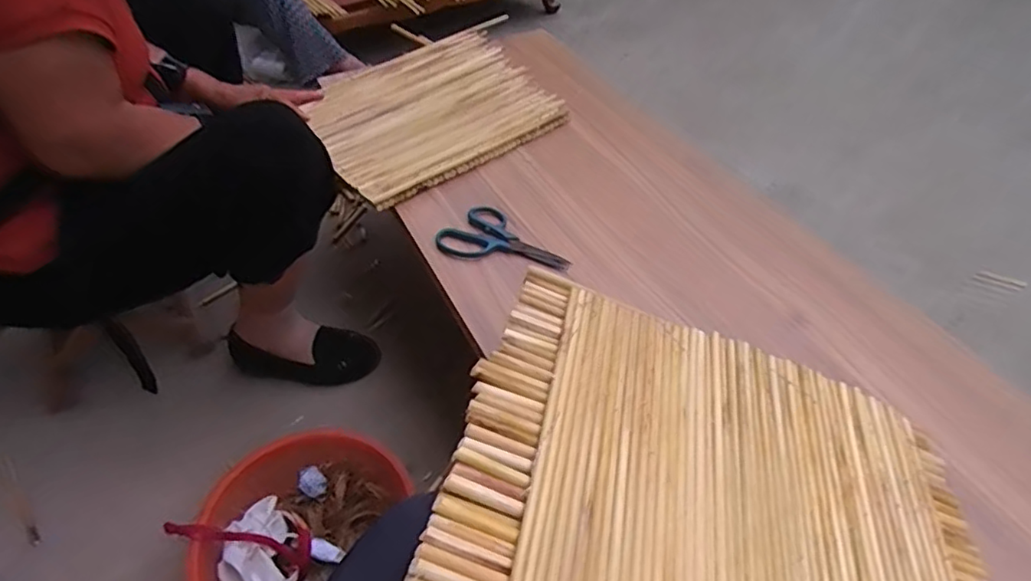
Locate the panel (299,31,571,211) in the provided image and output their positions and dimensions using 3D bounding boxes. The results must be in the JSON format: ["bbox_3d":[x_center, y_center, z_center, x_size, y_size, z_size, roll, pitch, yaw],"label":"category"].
[{"bbox_3d":[-0.145,-0.311,1.054,0.396,0.020,0.354,-27,56,-22],"label":"panel"}]

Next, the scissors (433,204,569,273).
[{"bbox_3d":[-0.013,-0.069,0.845,0.186,0.020,0.098,13,46,9],"label":"scissors"}]

